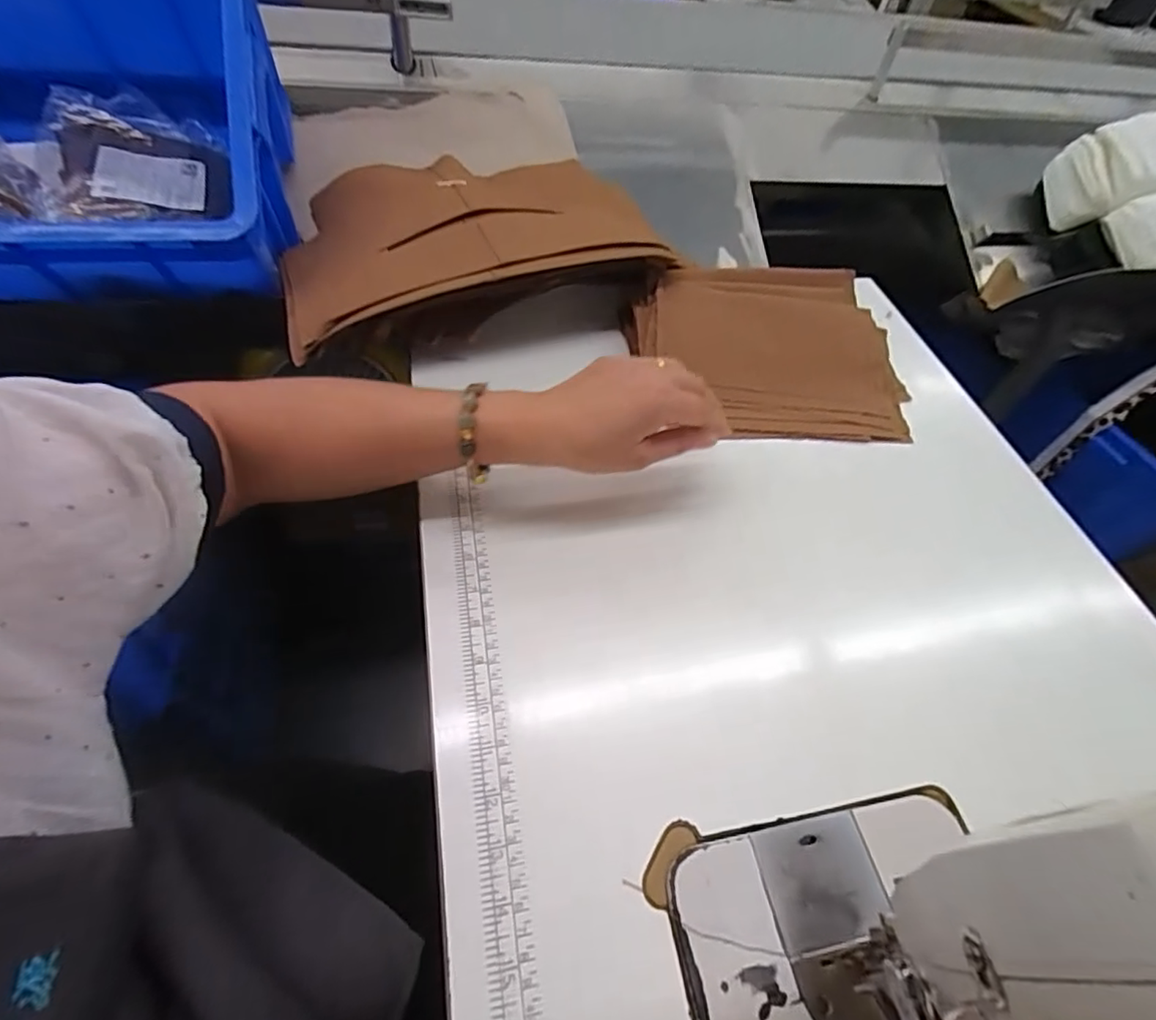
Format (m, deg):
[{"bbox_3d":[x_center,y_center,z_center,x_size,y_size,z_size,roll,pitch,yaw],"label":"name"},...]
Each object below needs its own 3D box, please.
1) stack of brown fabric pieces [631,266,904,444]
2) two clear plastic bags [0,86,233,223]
[{"bbox_3d":[0.175,-0.147,0.533,0.243,0.014,0.175,-1,74,-5],"label":"stack of brown fabric pieces"},{"bbox_3d":[-0.535,-0.361,0.589,0.284,0.069,0.193,-6,55,-12],"label":"two clear plastic bags"}]

